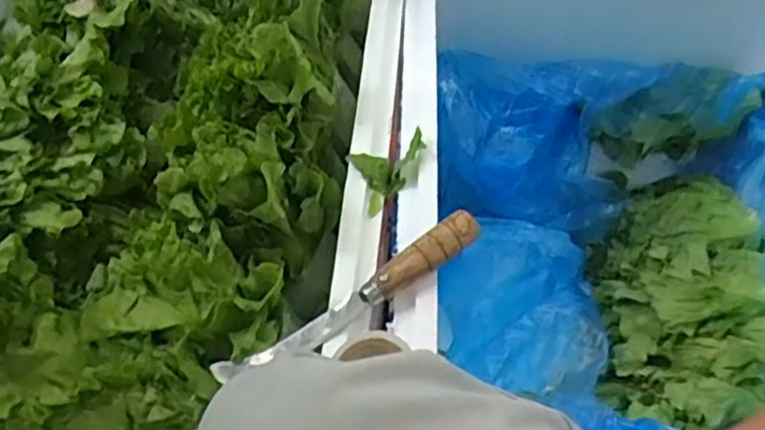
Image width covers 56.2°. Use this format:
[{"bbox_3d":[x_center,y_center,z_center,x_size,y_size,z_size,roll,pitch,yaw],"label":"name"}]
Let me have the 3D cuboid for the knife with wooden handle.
[{"bbox_3d":[-0.021,0.061,0.502,0.206,0.018,0.027,-33,59,-6],"label":"knife with wooden handle"}]

